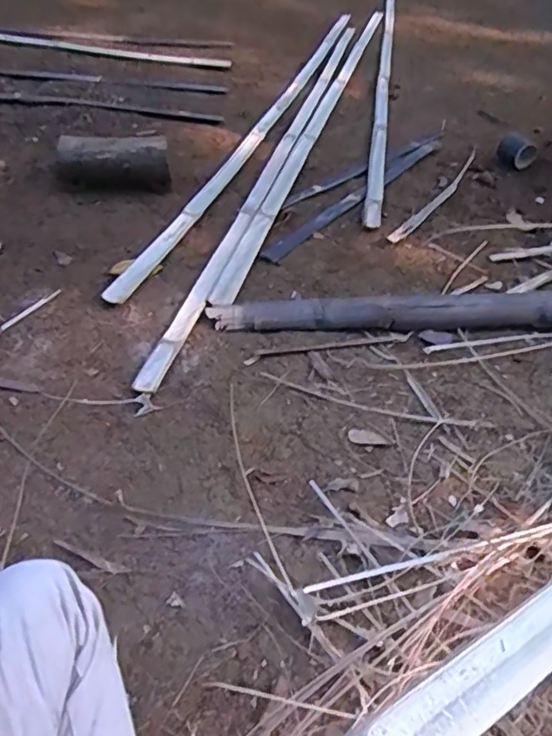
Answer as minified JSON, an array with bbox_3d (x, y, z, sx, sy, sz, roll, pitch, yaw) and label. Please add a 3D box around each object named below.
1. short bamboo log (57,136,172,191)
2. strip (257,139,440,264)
[{"bbox_3d":[-0.436,-0.554,1.565,0.287,0.117,0.118,-4,45,-11],"label":"short bamboo log"},{"bbox_3d":[0.261,-0.515,1.688,0.052,0.020,0.957,32,53,21],"label":"strip"}]

